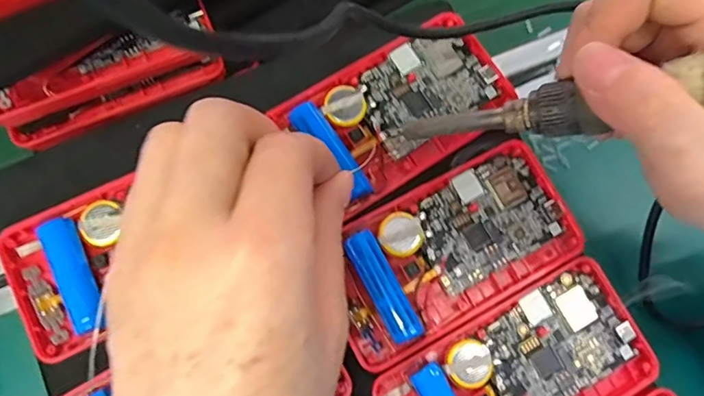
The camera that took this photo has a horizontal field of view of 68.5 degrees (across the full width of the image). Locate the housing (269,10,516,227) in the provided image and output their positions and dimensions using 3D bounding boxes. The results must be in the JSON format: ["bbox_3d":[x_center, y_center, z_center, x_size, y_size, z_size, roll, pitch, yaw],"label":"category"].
[{"bbox_3d":[0.025,-0.045,0.248,0.103,0.016,0.062,-35,76,-10],"label":"housing"}]

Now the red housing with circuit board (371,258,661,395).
[{"bbox_3d":[0.074,0.079,0.225,0.118,0.014,0.061,-28,79,-6],"label":"red housing with circuit board"}]

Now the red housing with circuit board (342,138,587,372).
[{"bbox_3d":[0.046,0.022,0.236,0.116,0.019,0.061,-29,79,-6],"label":"red housing with circuit board"}]

